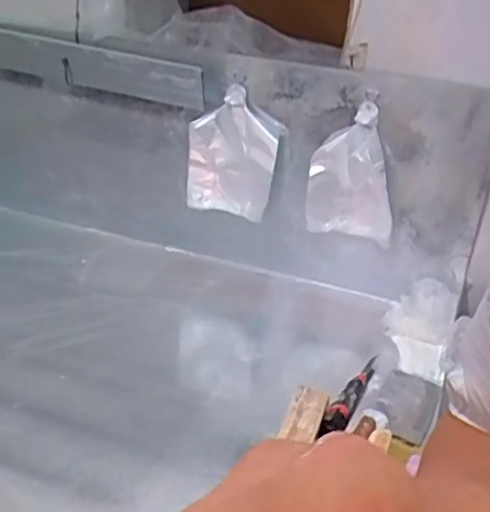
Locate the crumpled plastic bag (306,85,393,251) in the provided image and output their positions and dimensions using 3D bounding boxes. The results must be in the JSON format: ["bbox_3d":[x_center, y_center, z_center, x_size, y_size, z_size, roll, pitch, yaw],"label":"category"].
[{"bbox_3d":[0.203,-0.157,1.343,0.172,0.299,0.063,2,30,19],"label":"crumpled plastic bag"}]

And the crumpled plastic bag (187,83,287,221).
[{"bbox_3d":[-0.031,-0.225,1.418,0.206,0.278,0.058,12,17,14],"label":"crumpled plastic bag"}]

